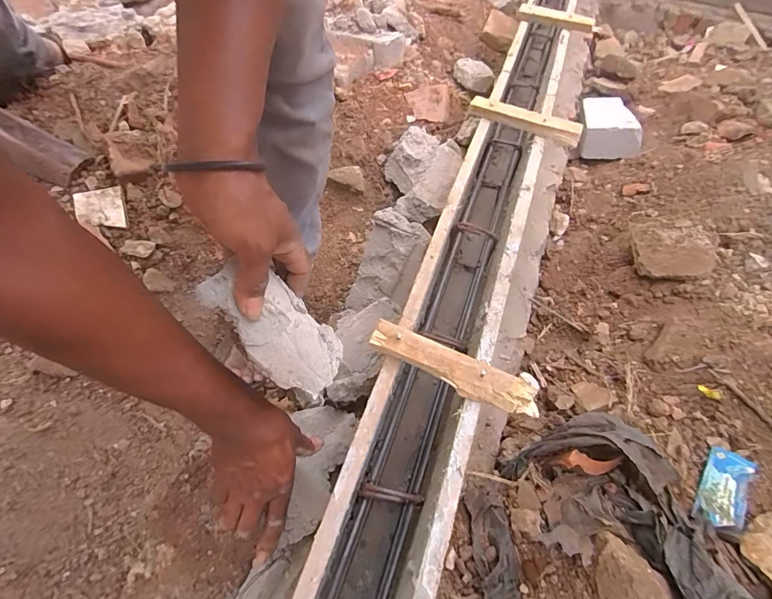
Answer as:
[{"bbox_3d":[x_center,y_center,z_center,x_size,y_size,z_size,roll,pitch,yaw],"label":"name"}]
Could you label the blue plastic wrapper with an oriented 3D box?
[{"bbox_3d":[0.383,0.212,0.450,0.041,0.006,0.094,20,53,40],"label":"blue plastic wrapper"}]

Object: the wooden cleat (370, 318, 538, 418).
[{"bbox_3d":[0.067,0.069,0.404,0.172,0.020,0.034,23,58,11],"label":"wooden cleat"}]

